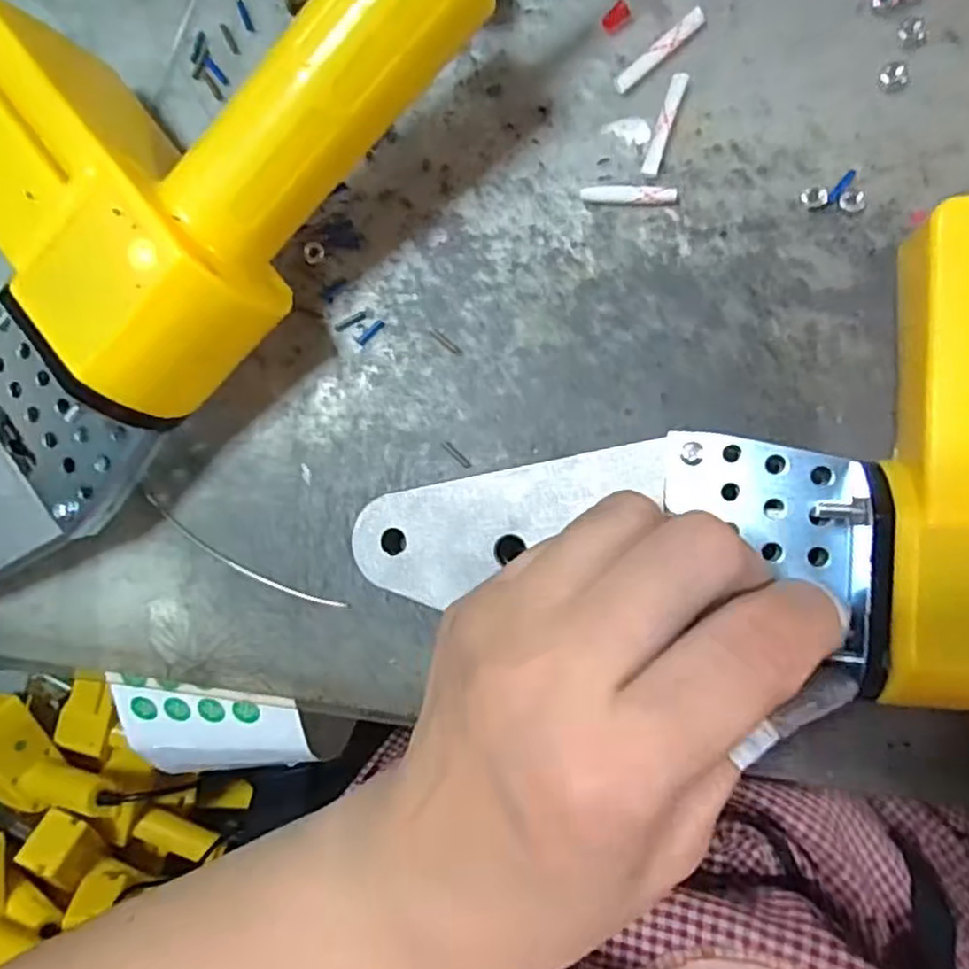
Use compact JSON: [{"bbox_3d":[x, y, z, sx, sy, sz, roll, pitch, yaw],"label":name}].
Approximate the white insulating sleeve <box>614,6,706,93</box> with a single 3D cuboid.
[{"bbox_3d":[0.053,-0.130,0.211,0.032,0.004,0.006,-40,83,7],"label":"white insulating sleeve"}]

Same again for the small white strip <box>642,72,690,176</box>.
[{"bbox_3d":[0.054,-0.108,0.210,0.005,0.005,0.031,19,92,10],"label":"small white strip"}]

